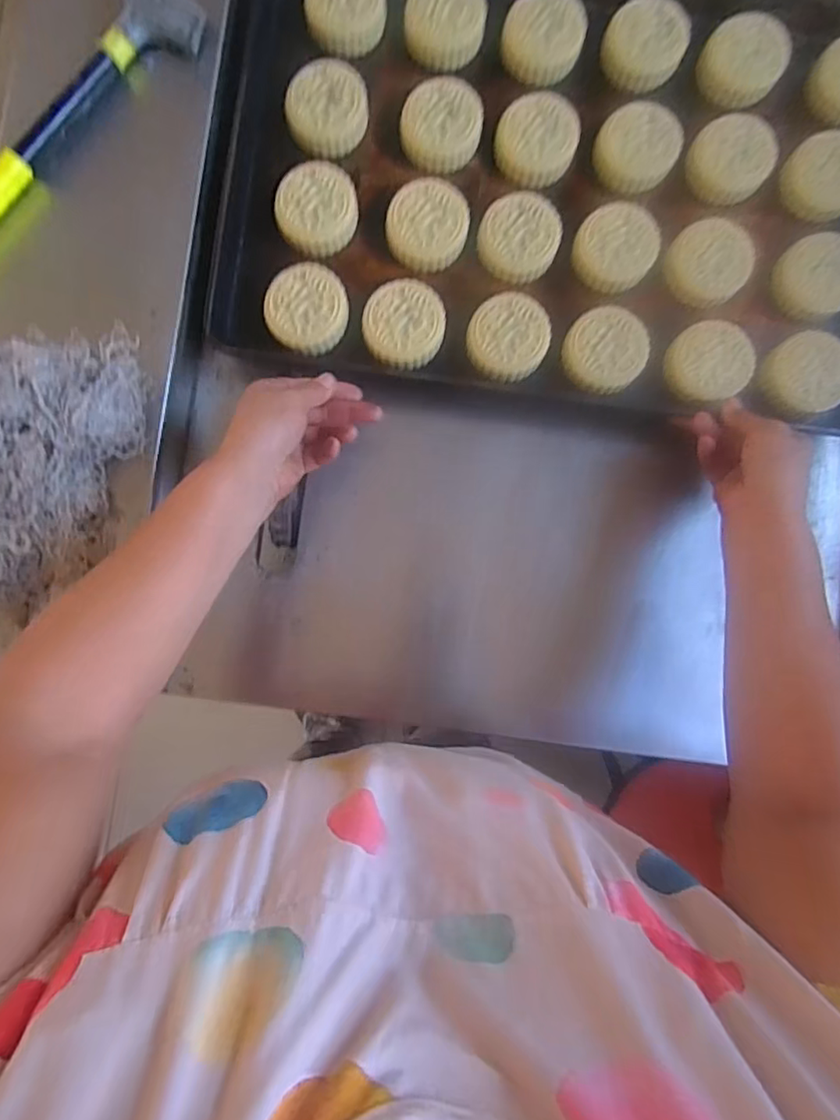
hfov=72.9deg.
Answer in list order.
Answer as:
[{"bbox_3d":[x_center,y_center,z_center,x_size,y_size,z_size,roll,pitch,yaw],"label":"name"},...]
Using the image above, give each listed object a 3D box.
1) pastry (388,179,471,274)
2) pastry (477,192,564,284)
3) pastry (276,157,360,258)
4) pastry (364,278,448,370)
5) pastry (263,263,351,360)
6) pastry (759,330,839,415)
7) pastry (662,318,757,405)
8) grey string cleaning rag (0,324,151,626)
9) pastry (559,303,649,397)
[{"bbox_3d":[0.007,-0.299,0.508,0.070,0.022,0.074,0,82,-1],"label":"pastry"},{"bbox_3d":[0.089,-0.290,0.509,0.070,0.021,0.073,0,82,-1],"label":"pastry"},{"bbox_3d":[-0.091,-0.313,0.509,0.069,0.023,0.075,6,82,0],"label":"pastry"},{"bbox_3d":[-0.014,-0.208,0.500,0.069,0.018,0.072,5,82,0],"label":"pastry"},{"bbox_3d":[-0.099,-0.221,0.503,0.068,0.024,0.072,0,82,-1],"label":"pastry"},{"bbox_3d":[0.342,-0.164,0.500,0.063,0.028,0.069,0,82,-1],"label":"pastry"},{"bbox_3d":[0.254,-0.174,0.497,0.077,0.017,0.069,-31,84,-5],"label":"pastry"},{"bbox_3d":[-0.309,-0.078,0.442,0.146,0.062,0.237,12,82,1],"label":"grey string cleaning rag"},{"bbox_3d":[0.164,-0.187,0.505,0.070,0.022,0.074,0,82,-1],"label":"pastry"}]

